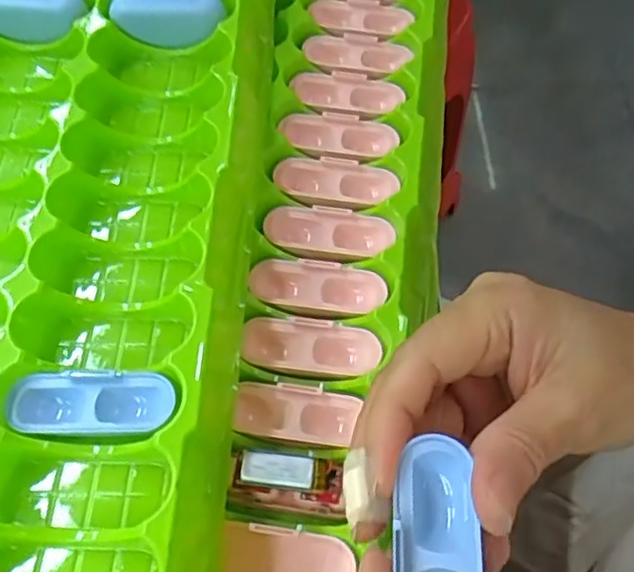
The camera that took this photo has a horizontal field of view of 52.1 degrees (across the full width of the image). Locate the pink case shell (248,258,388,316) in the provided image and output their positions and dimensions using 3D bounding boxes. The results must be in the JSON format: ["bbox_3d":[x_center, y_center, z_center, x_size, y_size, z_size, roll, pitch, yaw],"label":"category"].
[{"bbox_3d":[0.000,0.001,0.313,0.064,0.010,0.026,10,63,3],"label":"pink case shell"}]

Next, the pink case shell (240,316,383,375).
[{"bbox_3d":[-0.003,0.028,0.298,0.062,0.010,0.025,8,62,2],"label":"pink case shell"}]

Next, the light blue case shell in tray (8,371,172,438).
[{"bbox_3d":[-0.088,0.047,0.256,0.063,0.014,0.024,-1,63,-3],"label":"light blue case shell in tray"}]

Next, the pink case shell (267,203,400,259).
[{"bbox_3d":[0.006,-0.026,0.325,0.063,0.011,0.027,8,62,2],"label":"pink case shell"}]

